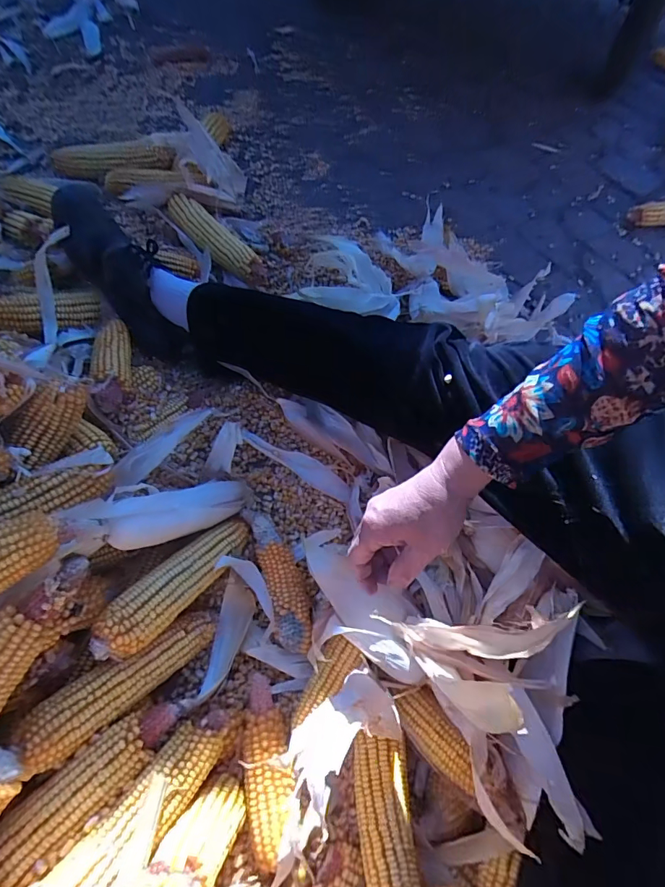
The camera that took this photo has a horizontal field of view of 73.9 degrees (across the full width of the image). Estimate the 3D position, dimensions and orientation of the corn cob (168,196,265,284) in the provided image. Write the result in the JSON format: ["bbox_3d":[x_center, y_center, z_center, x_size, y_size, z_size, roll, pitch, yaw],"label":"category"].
[{"bbox_3d":[-0.201,-0.348,0.765,0.238,0.052,0.053,43,69,15],"label":"corn cob"}]

